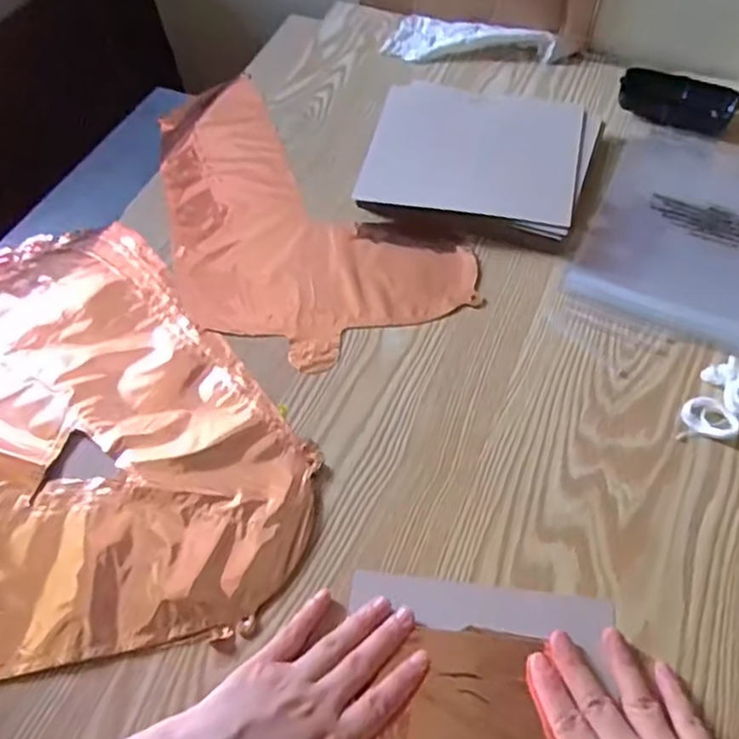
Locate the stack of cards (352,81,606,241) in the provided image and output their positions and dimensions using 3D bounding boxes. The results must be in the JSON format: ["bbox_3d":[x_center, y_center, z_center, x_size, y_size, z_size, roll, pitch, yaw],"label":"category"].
[{"bbox_3d":[0.102,-0.199,0.603,0.196,0.026,0.160,14,59,14],"label":"stack of cards"}]

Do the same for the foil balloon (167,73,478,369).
[{"bbox_3d":[-0.097,-0.155,0.620,0.213,0.011,0.395,-29,59,-14],"label":"foil balloon"}]

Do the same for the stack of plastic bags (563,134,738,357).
[{"bbox_3d":[0.299,-0.117,0.559,0.200,0.011,0.235,21,61,18],"label":"stack of plastic bags"}]

